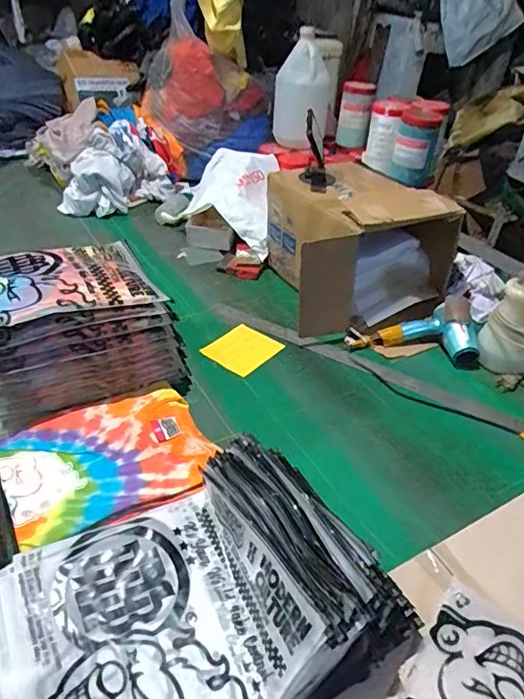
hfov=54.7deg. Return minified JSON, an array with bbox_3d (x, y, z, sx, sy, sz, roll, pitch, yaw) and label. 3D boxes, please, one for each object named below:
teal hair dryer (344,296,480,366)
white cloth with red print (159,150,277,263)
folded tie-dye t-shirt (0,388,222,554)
[{"bbox_3d":[0.293,-0.043,1.003,0.241,0.073,0.132,4,37,2],"label":"teal hair dryer"},{"bbox_3d":[-0.095,-0.397,1.322,0.281,0.140,0.358,6,37,2],"label":"white cloth with red print"},{"bbox_3d":[-0.217,0.155,0.726,0.275,0.019,0.212,-17,42,-25],"label":"folded tie-dye t-shirt"}]

